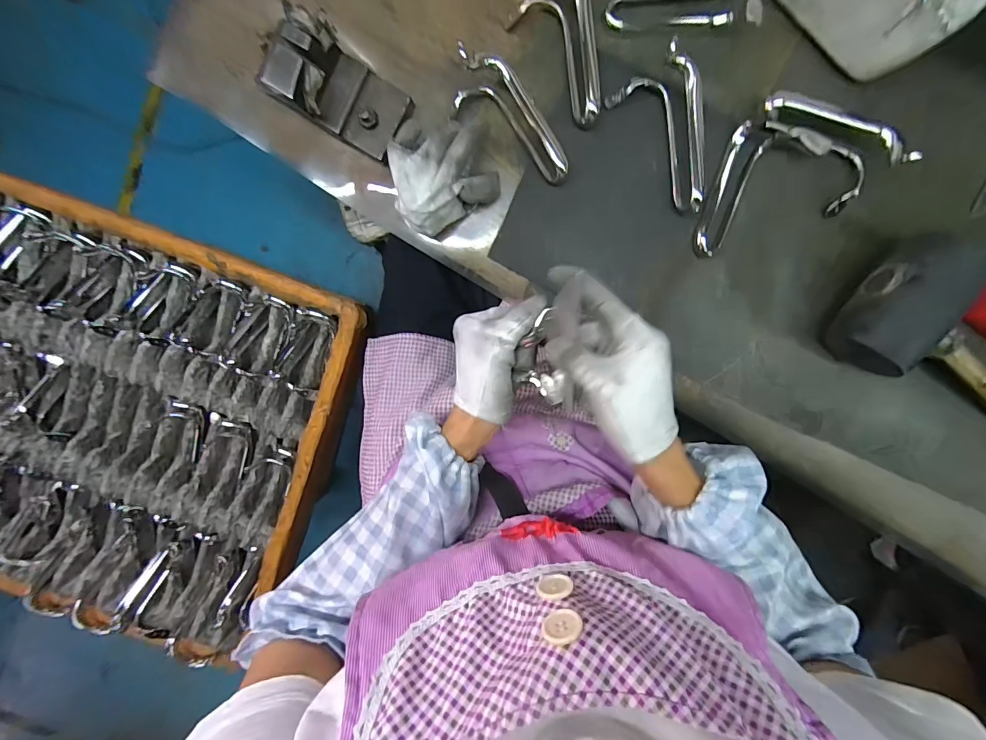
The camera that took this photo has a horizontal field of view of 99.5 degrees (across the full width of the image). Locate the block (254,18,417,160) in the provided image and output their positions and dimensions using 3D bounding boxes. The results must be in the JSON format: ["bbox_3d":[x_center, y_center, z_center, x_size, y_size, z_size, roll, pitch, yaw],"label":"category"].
[{"bbox_3d":[-0.128,-0.235,0.355,0.094,0.066,0.062,25,98,-2],"label":"block"}]

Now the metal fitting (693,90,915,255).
[{"bbox_3d":[0.258,-0.168,0.370,0.126,0.039,0.159,43,97,-4],"label":"metal fitting"}]

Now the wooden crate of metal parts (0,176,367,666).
[{"bbox_3d":[-0.501,0.075,0.568,0.551,0.066,0.523,20,98,-1],"label":"wooden crate of metal parts"}]

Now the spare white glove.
[{"bbox_3d":[-0.042,-0.165,0.361,0.092,0.055,0.076,-14,97,4],"label":"spare white glove"}]

